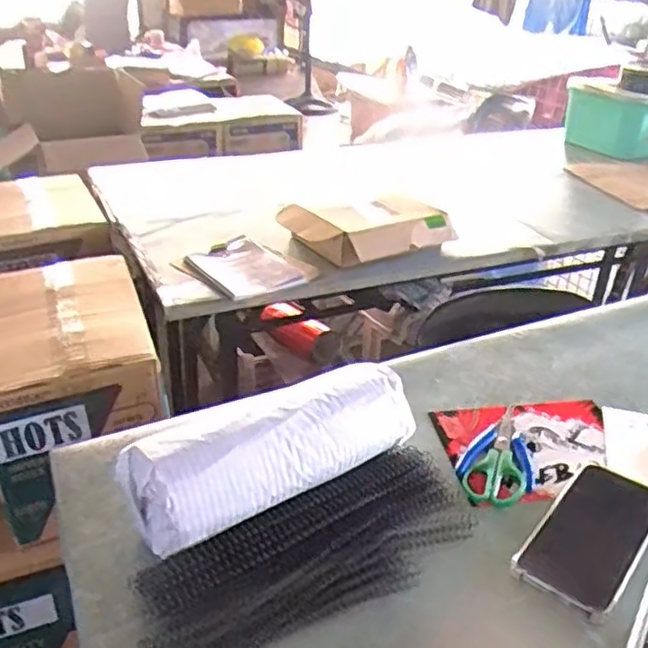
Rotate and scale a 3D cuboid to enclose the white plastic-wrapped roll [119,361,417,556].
[{"bbox_3d":[-0.042,0.114,0.596,0.259,0.090,0.084,-18,35,-29],"label":"white plastic-wrapped roll"}]

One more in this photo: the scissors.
[{"bbox_3d":[0.184,0.127,0.683,0.054,0.005,0.165,15,31,19],"label":"scissors"}]

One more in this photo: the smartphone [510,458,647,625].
[{"bbox_3d":[0.236,0.178,0.585,0.082,0.014,0.174,24,35,32],"label":"smartphone"}]

